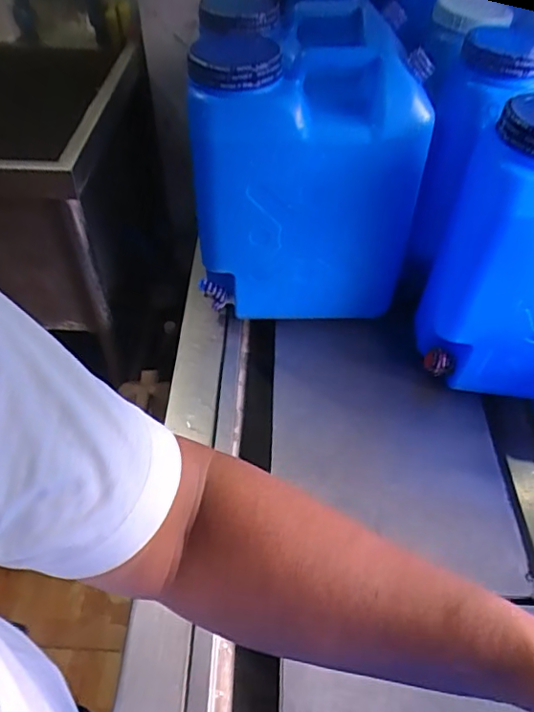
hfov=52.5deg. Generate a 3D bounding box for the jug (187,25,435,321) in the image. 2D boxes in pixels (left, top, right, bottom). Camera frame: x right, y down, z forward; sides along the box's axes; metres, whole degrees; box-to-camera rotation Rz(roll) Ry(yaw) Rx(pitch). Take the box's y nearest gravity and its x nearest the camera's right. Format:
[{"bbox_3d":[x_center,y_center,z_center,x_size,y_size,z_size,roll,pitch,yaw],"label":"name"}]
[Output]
[{"bbox_3d":[0.051,-0.243,0.828,0.321,0.401,0.167,2,49,0],"label":"jug"}]

